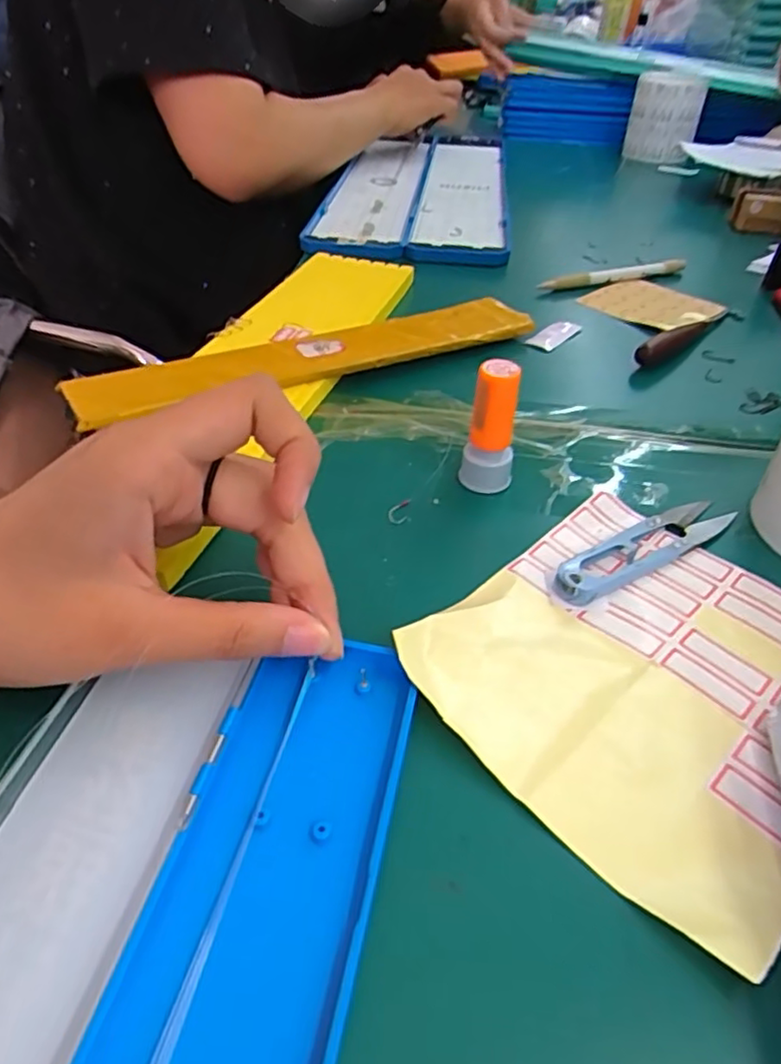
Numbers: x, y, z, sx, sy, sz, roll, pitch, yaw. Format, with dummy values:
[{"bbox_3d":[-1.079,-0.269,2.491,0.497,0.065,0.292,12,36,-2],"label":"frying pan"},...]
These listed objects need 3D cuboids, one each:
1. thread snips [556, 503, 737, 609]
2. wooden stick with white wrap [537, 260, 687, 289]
[{"bbox_3d":[0.110,0.004,0.281,0.100,0.011,0.020,-25,47,-27],"label":"thread snips"},{"bbox_3d":[0.187,-0.215,0.553,0.133,0.015,0.012,-12,43,-14],"label":"wooden stick with white wrap"}]

